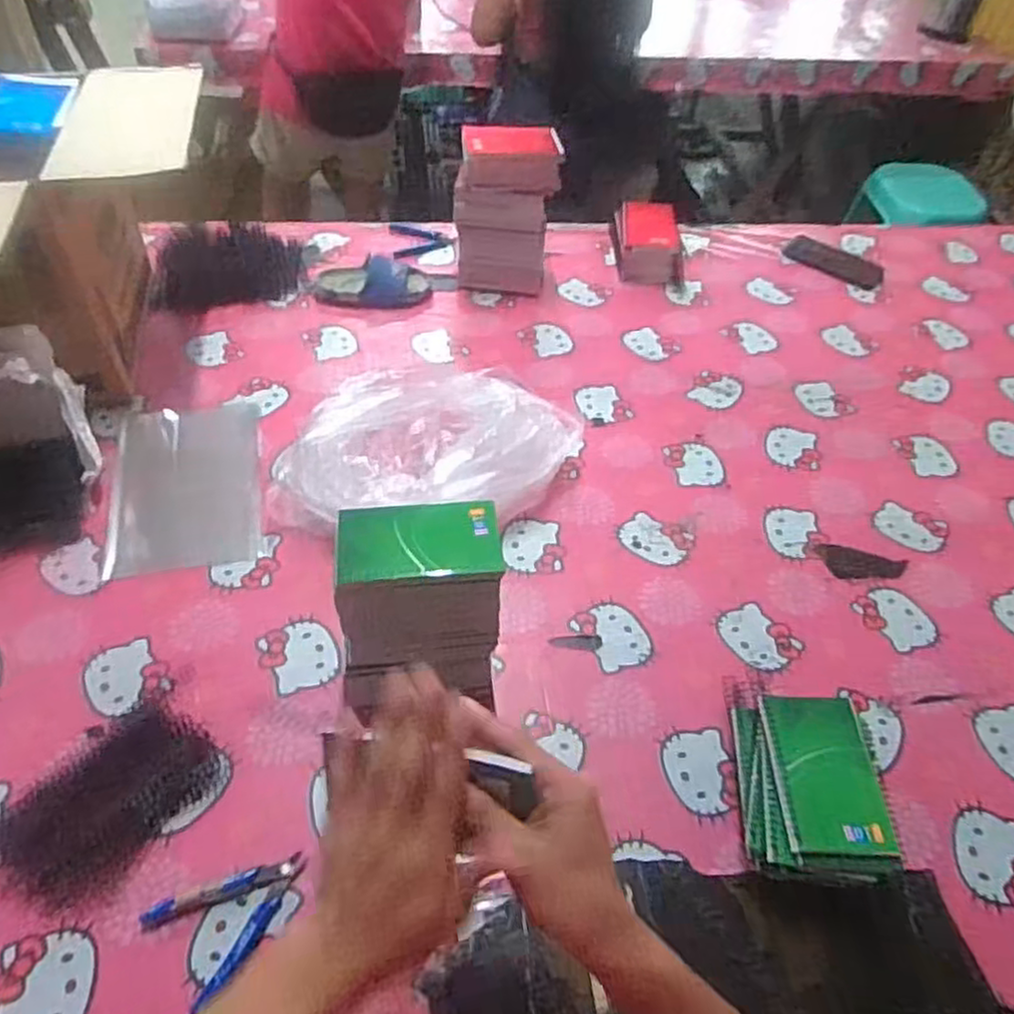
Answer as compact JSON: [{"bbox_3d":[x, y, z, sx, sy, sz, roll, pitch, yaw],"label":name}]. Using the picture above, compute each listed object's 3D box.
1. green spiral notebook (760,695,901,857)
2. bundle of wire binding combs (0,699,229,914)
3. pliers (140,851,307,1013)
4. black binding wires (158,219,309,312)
[{"bbox_3d":[0.265,0.217,0.612,0.081,0.017,0.133,4,49,-2],"label":"green spiral notebook"},{"bbox_3d":[-0.342,0.251,0.633,0.124,0.008,0.174,36,54,25],"label":"bundle of wire binding combs"},{"bbox_3d":[-0.220,0.315,0.584,0.082,0.006,0.113,35,54,25],"label":"pliers"},{"bbox_3d":[-0.436,-0.395,1.157,0.217,0.053,0.196,-7,49,-11],"label":"black binding wires"}]

